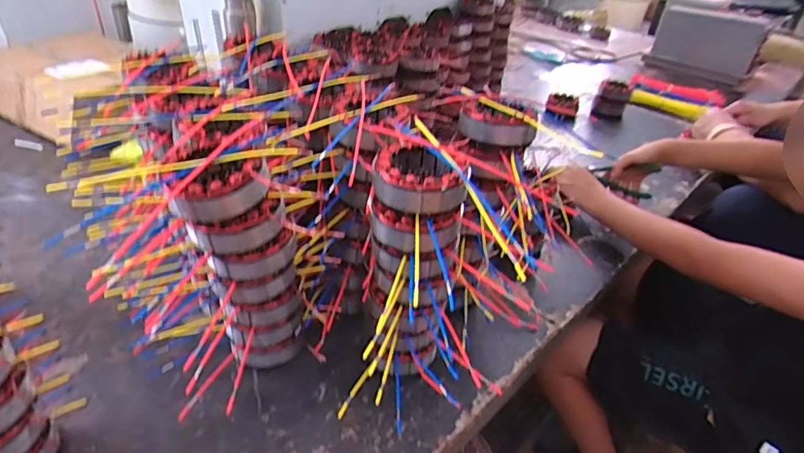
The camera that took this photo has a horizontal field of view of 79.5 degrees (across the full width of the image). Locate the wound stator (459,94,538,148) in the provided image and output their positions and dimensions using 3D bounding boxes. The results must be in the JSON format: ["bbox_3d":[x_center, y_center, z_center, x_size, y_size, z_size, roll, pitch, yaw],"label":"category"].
[{"bbox_3d":[0.109,-0.123,0.559,0.084,0.034,0.075,7,35,2],"label":"wound stator"}]

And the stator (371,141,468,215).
[{"bbox_3d":[0.016,-0.046,0.442,0.082,0.032,0.075,7,35,2],"label":"stator"}]

